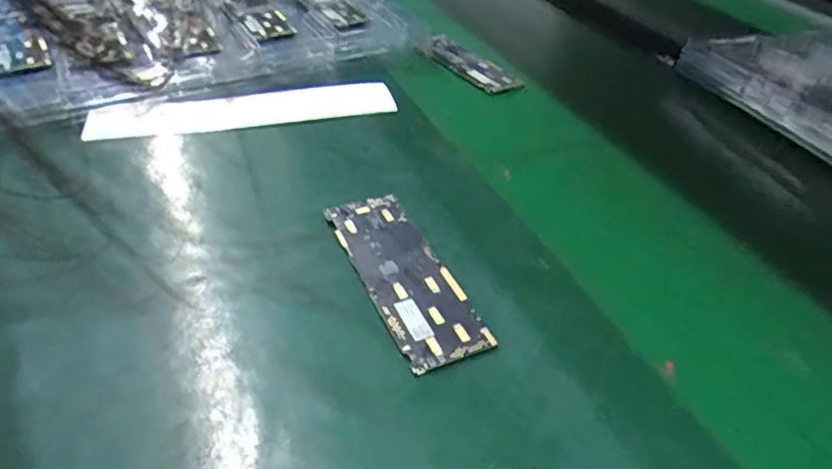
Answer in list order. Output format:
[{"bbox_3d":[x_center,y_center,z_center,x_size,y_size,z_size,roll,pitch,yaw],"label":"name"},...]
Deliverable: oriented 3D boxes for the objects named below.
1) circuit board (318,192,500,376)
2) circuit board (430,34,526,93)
[{"bbox_3d":[-0.007,0.020,0.311,0.044,0.009,0.122,-14,43,-23],"label":"circuit board"},{"bbox_3d":[0.049,-0.161,0.549,0.040,0.006,0.118,-22,47,-30],"label":"circuit board"}]

